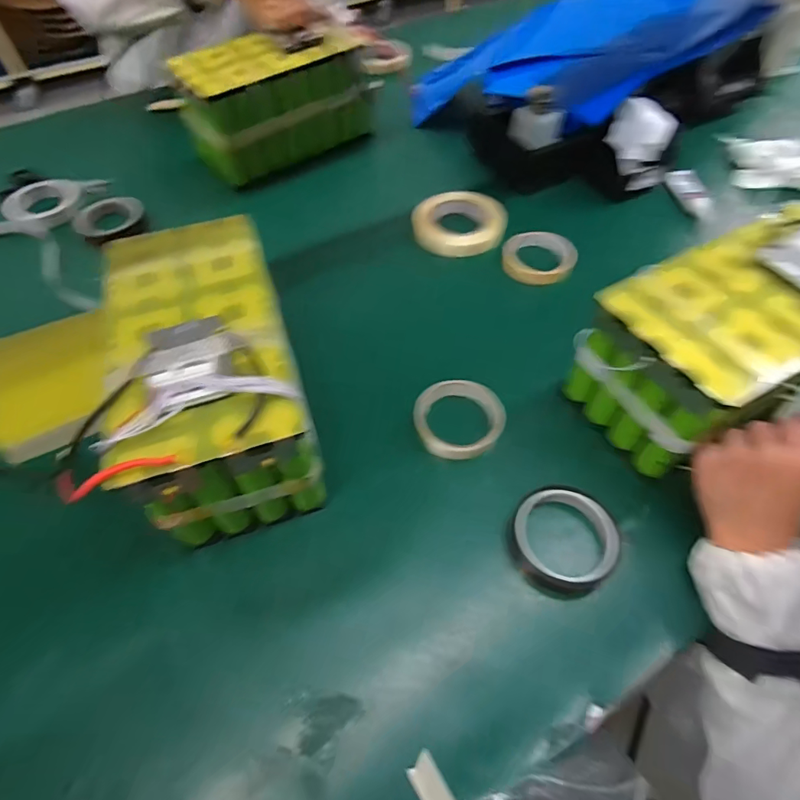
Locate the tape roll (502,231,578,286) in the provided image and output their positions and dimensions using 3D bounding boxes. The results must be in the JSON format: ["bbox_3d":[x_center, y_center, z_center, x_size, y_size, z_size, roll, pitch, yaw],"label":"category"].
[{"bbox_3d":[0.194,-0.197,0.653,0.098,0.024,0.098,0,57,0],"label":"tape roll"}]

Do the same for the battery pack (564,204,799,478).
[{"bbox_3d":[0.319,-0.060,0.462,0.257,0.147,0.143,-23,60,-15],"label":"battery pack"}]

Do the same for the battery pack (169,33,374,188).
[{"bbox_3d":[-0.194,-0.473,0.750,0.261,0.150,0.144,-35,64,-21],"label":"battery pack"}]

